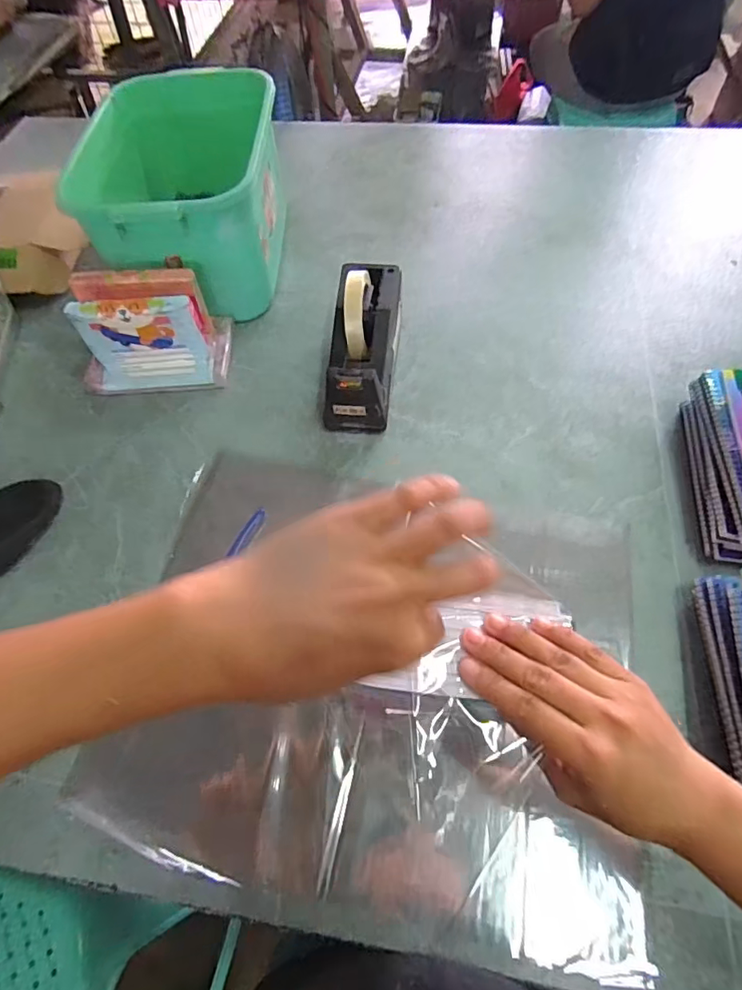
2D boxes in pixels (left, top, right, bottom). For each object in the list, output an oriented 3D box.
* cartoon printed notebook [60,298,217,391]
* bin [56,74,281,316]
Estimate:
[{"bbox_3d":[-0.280,-0.187,0.630,0.144,0.112,0.022,-3,49,1],"label":"cartoon printed notebook"},{"bbox_3d":[-0.244,-0.421,0.734,0.232,0.187,0.350,-5,61,2],"label":"bin"}]

